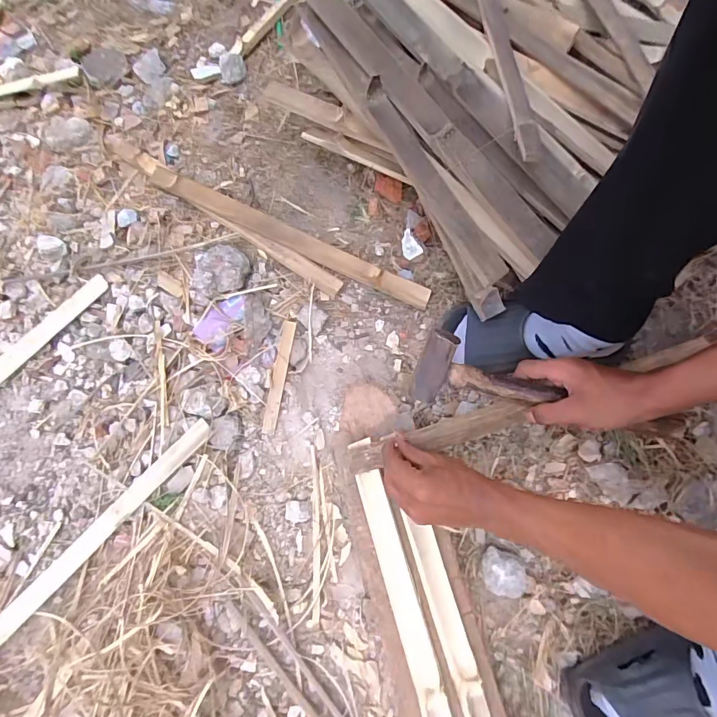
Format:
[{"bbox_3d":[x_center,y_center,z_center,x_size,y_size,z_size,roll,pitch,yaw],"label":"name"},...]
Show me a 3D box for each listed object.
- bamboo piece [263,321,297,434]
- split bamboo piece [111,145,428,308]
[{"bbox_3d":[-0.116,0.026,0.594,0.019,0.005,0.163,9,83,2],"label":"bamboo piece"},{"bbox_3d":[-0.162,-0.228,0.653,0.603,0.028,0.046,28,77,8],"label":"split bamboo piece"}]

